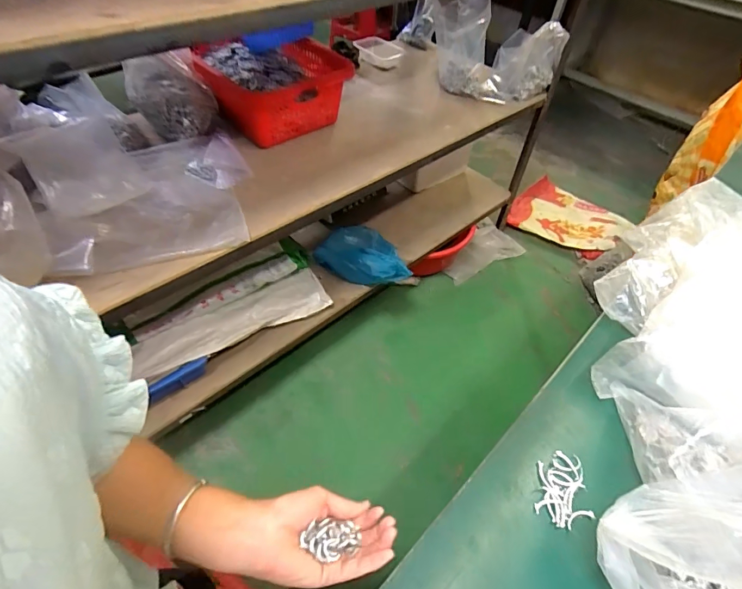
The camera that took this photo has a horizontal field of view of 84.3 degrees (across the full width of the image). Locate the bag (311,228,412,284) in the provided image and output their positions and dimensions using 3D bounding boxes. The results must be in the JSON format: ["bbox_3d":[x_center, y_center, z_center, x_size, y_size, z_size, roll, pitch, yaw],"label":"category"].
[{"bbox_3d":[-0.019,-0.125,1.255,0.295,0.101,0.169,22,51,14],"label":"bag"}]

